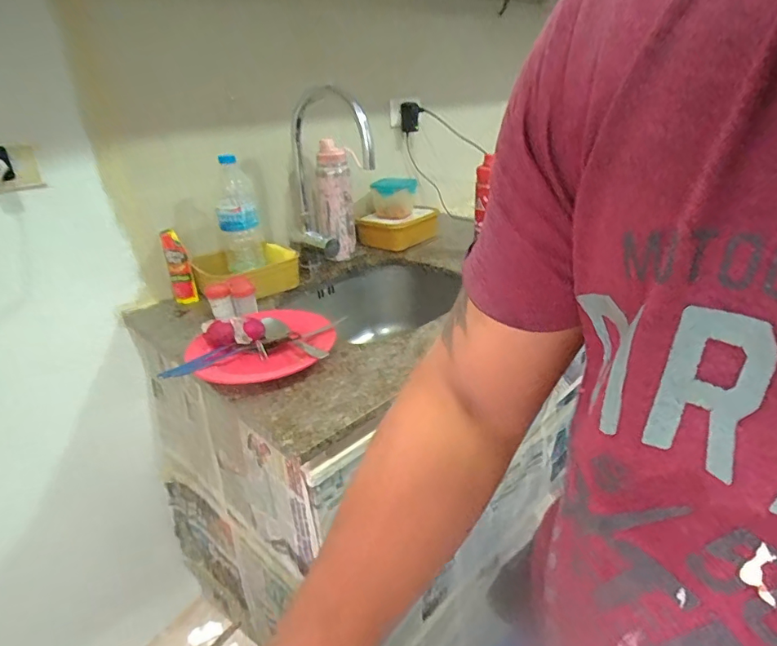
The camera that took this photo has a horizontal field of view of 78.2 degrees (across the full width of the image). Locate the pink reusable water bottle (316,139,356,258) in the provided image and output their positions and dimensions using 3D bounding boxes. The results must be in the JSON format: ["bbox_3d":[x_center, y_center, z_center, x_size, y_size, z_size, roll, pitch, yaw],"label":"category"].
[{"bbox_3d":[-0.124,-0.268,1.088,0.088,0.246,0.093,-6,26,-5],"label":"pink reusable water bottle"}]

